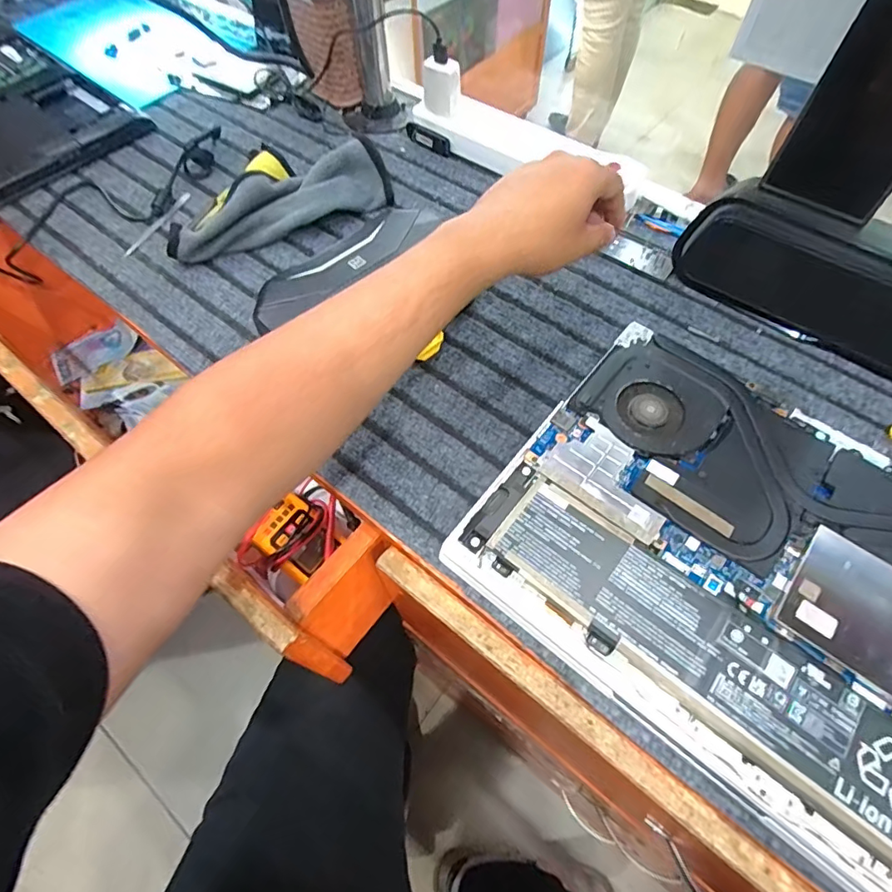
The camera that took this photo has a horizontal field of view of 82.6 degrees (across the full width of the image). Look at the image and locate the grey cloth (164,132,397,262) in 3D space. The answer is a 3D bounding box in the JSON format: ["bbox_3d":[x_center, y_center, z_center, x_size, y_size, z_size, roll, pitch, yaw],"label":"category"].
[{"bbox_3d":[-0.171,-0.255,0.506,0.223,0.039,0.097,-25,63,-13],"label":"grey cloth"}]

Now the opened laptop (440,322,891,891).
[{"bbox_3d":[0.208,0.080,0.319,0.344,0.020,0.244,36,66,19],"label":"opened laptop"}]

